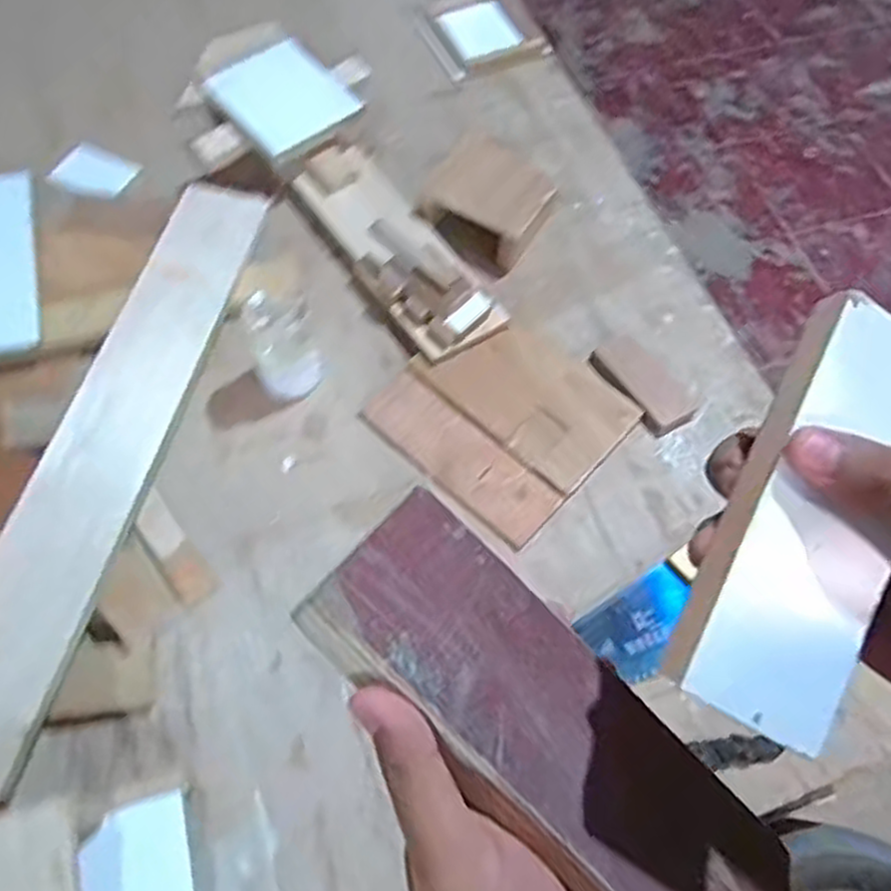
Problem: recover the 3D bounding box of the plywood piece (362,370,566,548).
[{"bbox_3d":[0.015,0.008,0.770,0.214,0.007,0.076,40,68,18],"label":"plywood piece"}]

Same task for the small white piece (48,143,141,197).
[{"bbox_3d":[-0.422,-0.330,0.920,0.095,0.005,0.068,20,64,10],"label":"small white piece"}]

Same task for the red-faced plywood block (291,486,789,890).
[{"bbox_3d":[0.045,0.111,0.282,0.210,0.013,0.090,45,33,1],"label":"red-faced plywood block"}]

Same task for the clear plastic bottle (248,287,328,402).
[{"bbox_3d":[-0.160,-0.101,0.759,0.065,0.099,0.068,0,62,-1],"label":"clear plastic bottle"}]

